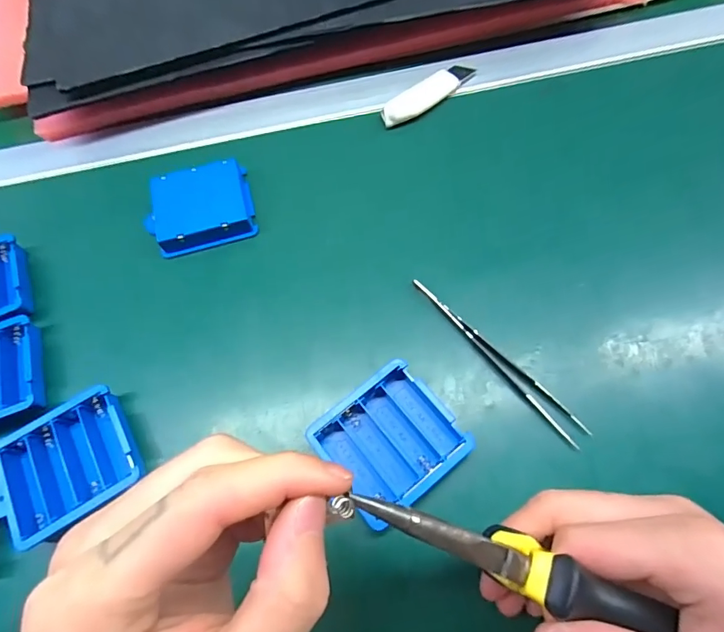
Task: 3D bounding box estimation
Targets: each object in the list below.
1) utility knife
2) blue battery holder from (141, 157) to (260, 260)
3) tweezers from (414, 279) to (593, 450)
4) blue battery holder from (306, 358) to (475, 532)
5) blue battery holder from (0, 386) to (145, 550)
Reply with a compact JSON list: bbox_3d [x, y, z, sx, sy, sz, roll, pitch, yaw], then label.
[{"bbox_3d":[0.053,-0.176,0.344,0.087,0.010,0.018,-38,69,-12],"label":"utility knife"},{"bbox_3d":[-0.114,-0.076,0.316,0.070,0.019,0.063,-17,66,-3],"label":"blue battery holder"},{"bbox_3d":[0.081,0.022,0.264,0.014,0.004,0.130,-38,69,-12],"label":"tweezers"},{"bbox_3d":[0.014,0.068,0.243,0.068,0.017,0.063,-37,69,-12],"label":"blue battery holder"},{"bbox_3d":[-0.167,0.085,0.251,0.071,0.019,0.064,-31,68,-9],"label":"blue battery holder"}]

